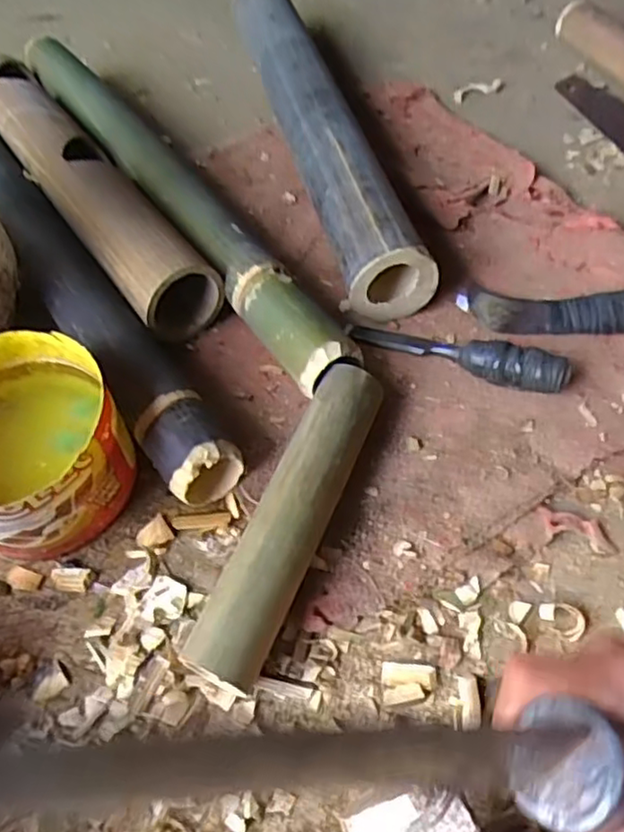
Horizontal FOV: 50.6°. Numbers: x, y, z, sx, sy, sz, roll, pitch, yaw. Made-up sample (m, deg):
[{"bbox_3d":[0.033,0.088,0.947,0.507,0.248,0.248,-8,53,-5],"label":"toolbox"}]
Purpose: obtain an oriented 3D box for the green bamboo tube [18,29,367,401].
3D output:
[{"bbox_3d":[-0.160,-0.246,0.713,0.058,0.062,0.640,-31,60,-16],"label":"green bamboo tube"}]

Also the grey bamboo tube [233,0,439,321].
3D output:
[{"bbox_3d":[0.000,-0.358,0.762,0.085,0.083,0.617,-14,57,-5],"label":"grey bamboo tube"}]

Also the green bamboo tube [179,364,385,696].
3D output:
[{"bbox_3d":[-0.012,0.073,0.493,0.053,0.057,0.256,18,58,14],"label":"green bamboo tube"}]

